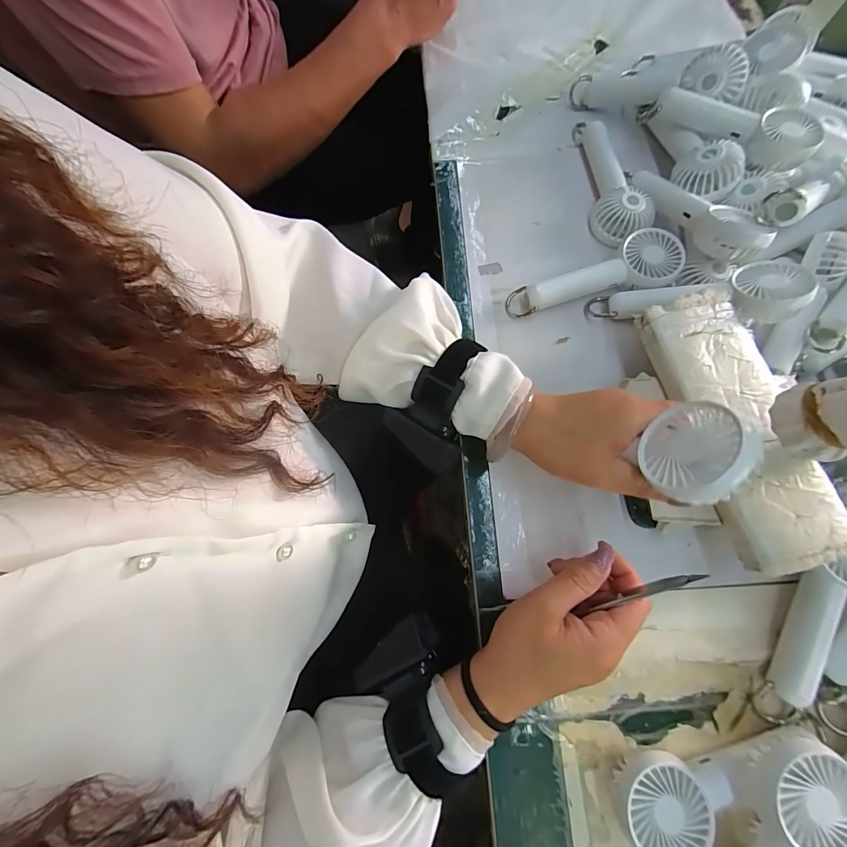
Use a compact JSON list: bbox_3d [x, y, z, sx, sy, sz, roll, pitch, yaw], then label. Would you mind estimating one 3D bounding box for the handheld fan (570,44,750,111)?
[{"bbox_3d":[0.248,-0.364,0.405,0.159,0.037,0.063,23,74,33],"label":"handheld fan"}]

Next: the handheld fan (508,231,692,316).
[{"bbox_3d":[0.166,-0.134,0.361,0.162,0.030,0.053,-21,76,-6],"label":"handheld fan"}]

